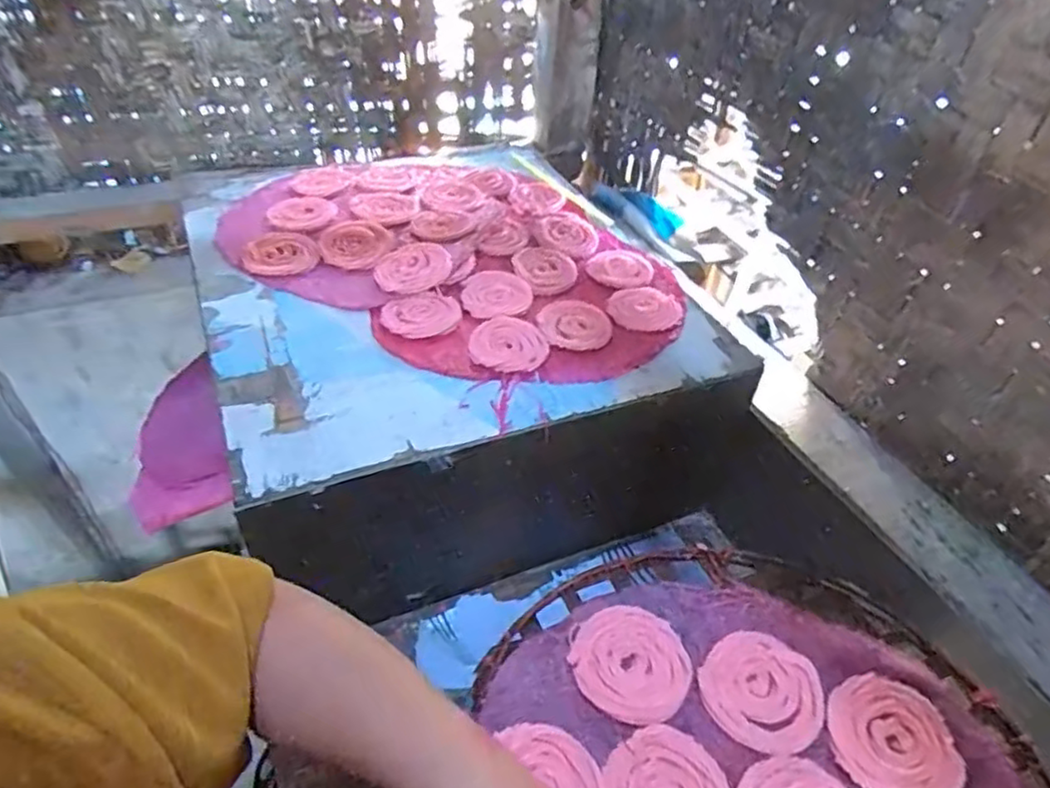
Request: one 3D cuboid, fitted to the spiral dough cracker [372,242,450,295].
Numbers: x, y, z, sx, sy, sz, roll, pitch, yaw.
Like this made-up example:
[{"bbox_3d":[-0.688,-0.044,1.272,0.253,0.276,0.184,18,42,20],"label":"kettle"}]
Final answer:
[{"bbox_3d":[-0.126,-0.144,0.751,0.072,0.010,0.095,33,49,27],"label":"spiral dough cracker"}]

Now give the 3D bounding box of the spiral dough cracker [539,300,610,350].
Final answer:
[{"bbox_3d":[0.053,-0.076,0.711,0.075,0.006,0.079,3,42,-3],"label":"spiral dough cracker"}]

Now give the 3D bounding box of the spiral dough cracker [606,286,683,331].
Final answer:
[{"bbox_3d":[0.136,-0.098,0.741,0.081,0.009,0.069,-4,43,-10],"label":"spiral dough cracker"}]

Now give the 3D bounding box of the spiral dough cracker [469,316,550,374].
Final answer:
[{"bbox_3d":[-0.016,-0.051,0.674,0.076,0.006,0.084,9,42,4],"label":"spiral dough cracker"}]

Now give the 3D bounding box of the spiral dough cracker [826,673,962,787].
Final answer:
[{"bbox_3d":[0.244,0.228,0.439,0.076,0.008,0.080,3,42,-3],"label":"spiral dough cracker"}]

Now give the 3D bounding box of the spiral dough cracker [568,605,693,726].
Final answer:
[{"bbox_3d":[0.075,0.188,0.463,0.083,0.005,0.079,3,42,-3],"label":"spiral dough cracker"}]

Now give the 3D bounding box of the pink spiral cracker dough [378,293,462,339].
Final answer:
[{"bbox_3d":[-0.109,-0.085,0.703,0.087,0.009,0.063,-19,47,-25],"label":"pink spiral cracker dough"}]

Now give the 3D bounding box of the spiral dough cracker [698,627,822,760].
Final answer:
[{"bbox_3d":[0.166,0.206,0.460,0.083,0.005,0.078,3,42,-3],"label":"spiral dough cracker"}]

